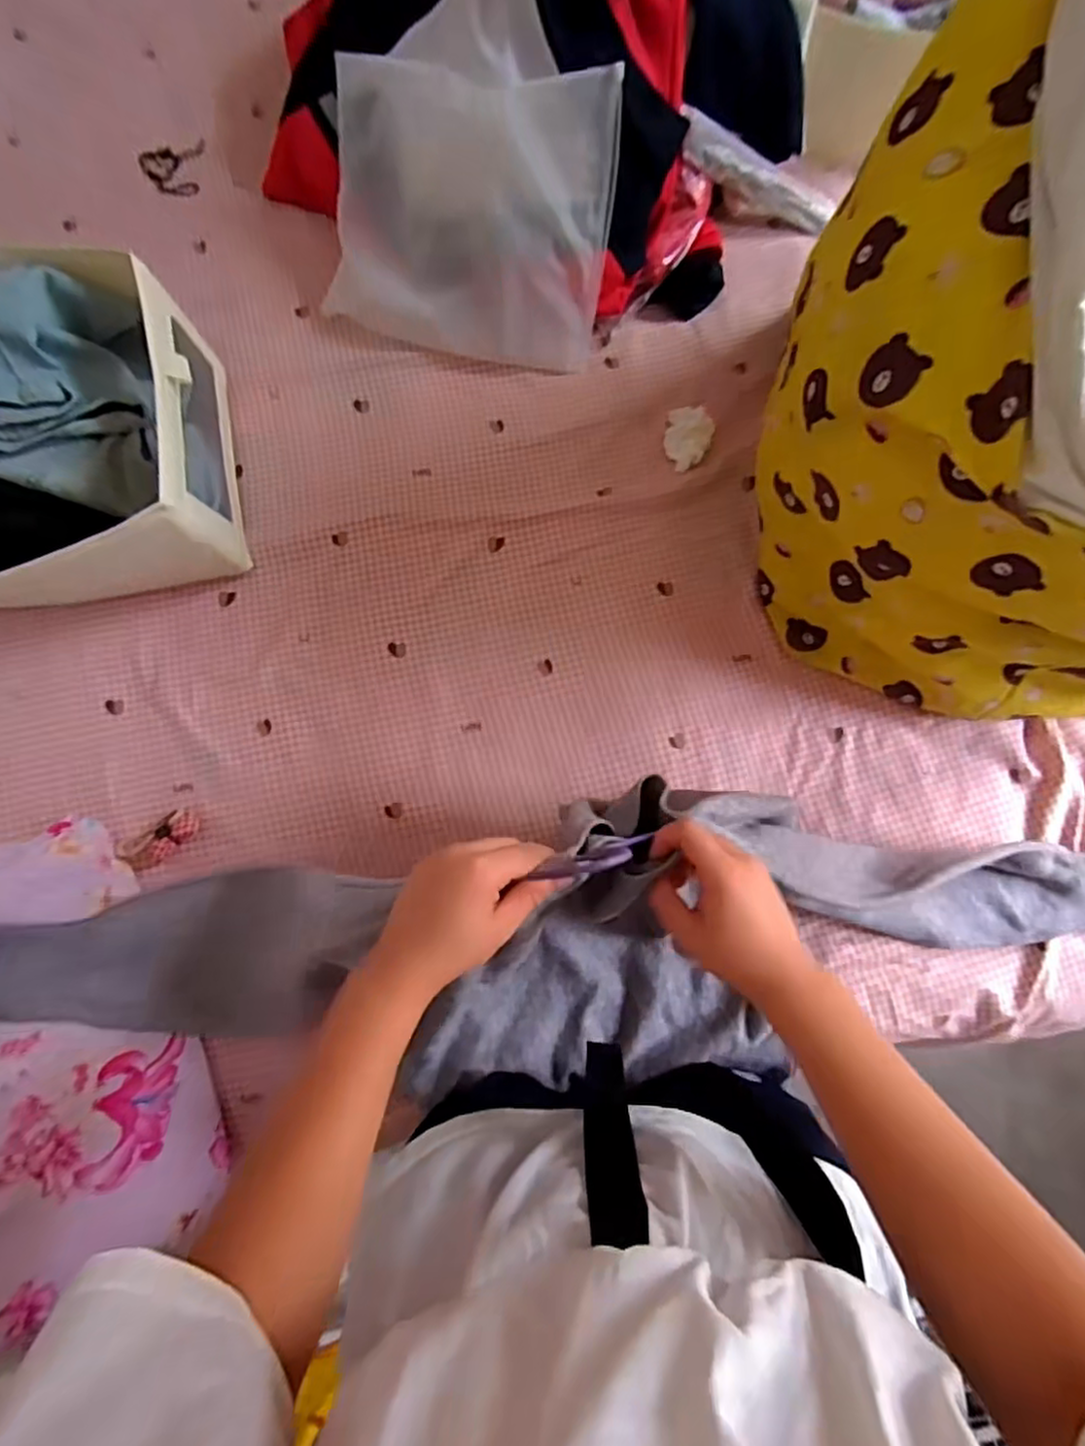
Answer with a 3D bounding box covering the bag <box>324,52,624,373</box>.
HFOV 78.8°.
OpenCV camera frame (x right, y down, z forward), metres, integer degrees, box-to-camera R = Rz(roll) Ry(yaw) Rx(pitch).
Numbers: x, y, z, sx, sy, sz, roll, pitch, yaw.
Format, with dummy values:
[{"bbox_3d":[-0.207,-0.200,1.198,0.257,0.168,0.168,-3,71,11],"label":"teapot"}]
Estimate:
[{"bbox_3d":[-0.083,-0.574,0.741,0.319,0.060,0.275,14,123,2],"label":"bag"}]

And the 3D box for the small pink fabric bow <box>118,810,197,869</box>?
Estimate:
[{"bbox_3d":[-0.389,0.120,0.673,0.080,0.009,0.038,-29,80,-7],"label":"small pink fabric bow"}]

